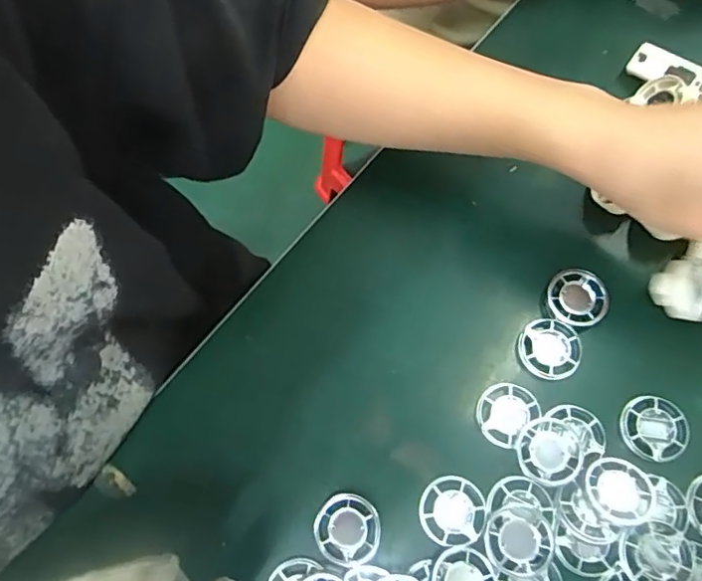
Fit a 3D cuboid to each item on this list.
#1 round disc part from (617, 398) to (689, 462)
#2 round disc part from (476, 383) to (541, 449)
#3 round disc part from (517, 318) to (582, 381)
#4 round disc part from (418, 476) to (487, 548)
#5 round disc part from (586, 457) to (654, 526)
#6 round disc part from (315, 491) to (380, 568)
[{"bbox_3d":[0.187,0.085,0.345,0.038,0.009,0.038,0,72,1],"label":"round disc part"},{"bbox_3d":[0.097,0.076,0.351,0.039,0.004,0.033,-44,67,-11],"label":"round disc part"},{"bbox_3d":[0.129,0.039,0.369,0.037,0.015,0.039,0,72,1],"label":"round disc part"},{"bbox_3d":[0.060,0.130,0.331,0.038,0.004,0.039,0,72,1],"label":"round disc part"},{"bbox_3d":[0.157,0.116,0.325,0.038,0.006,0.037,2,49,-3],"label":"round disc part"},{"bbox_3d":[-0.002,0.140,0.329,0.038,0.004,0.038,0,72,1],"label":"round disc part"}]

